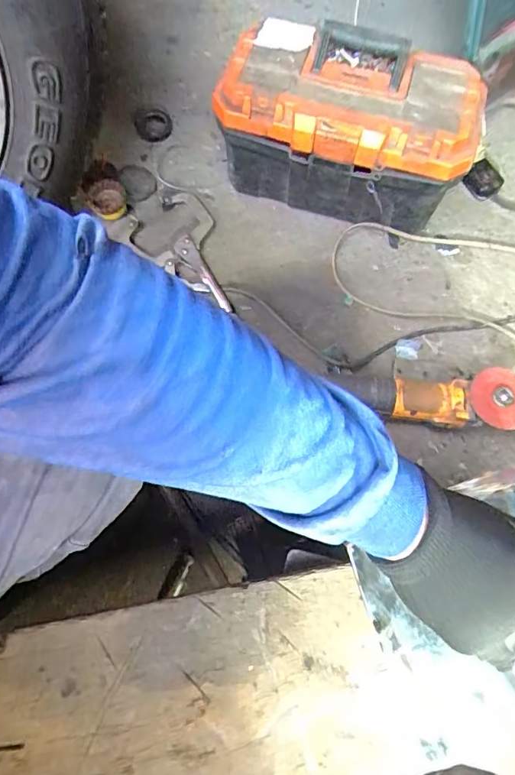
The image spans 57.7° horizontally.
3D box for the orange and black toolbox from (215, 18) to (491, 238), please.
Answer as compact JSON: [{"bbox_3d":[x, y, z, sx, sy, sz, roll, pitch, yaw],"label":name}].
[{"bbox_3d":[0.137,-0.407,0.767,0.377,0.207,0.202,17,70,3],"label":"orange and black toolbox"}]

